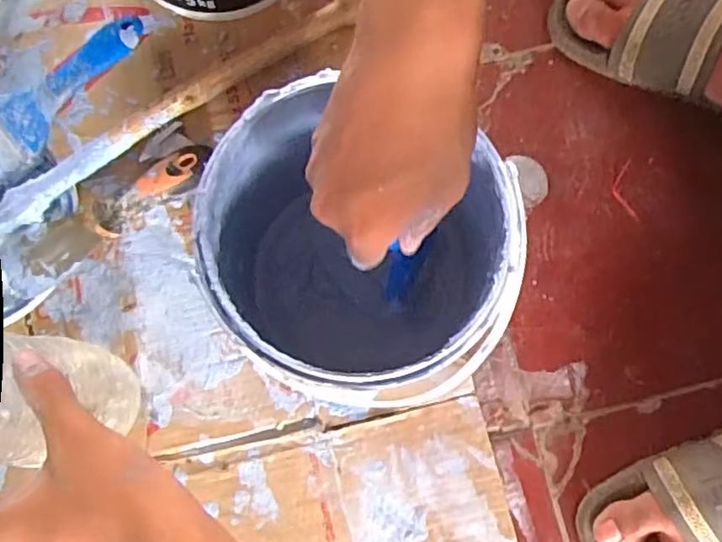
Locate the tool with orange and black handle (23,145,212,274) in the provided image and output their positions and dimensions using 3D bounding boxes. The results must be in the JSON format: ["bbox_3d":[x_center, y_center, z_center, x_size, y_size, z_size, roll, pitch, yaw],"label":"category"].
[{"bbox_3d":[-0.201,-0.052,0.528,0.168,0.031,0.036,-33,81,-5],"label":"tool with orange and black handle"}]

